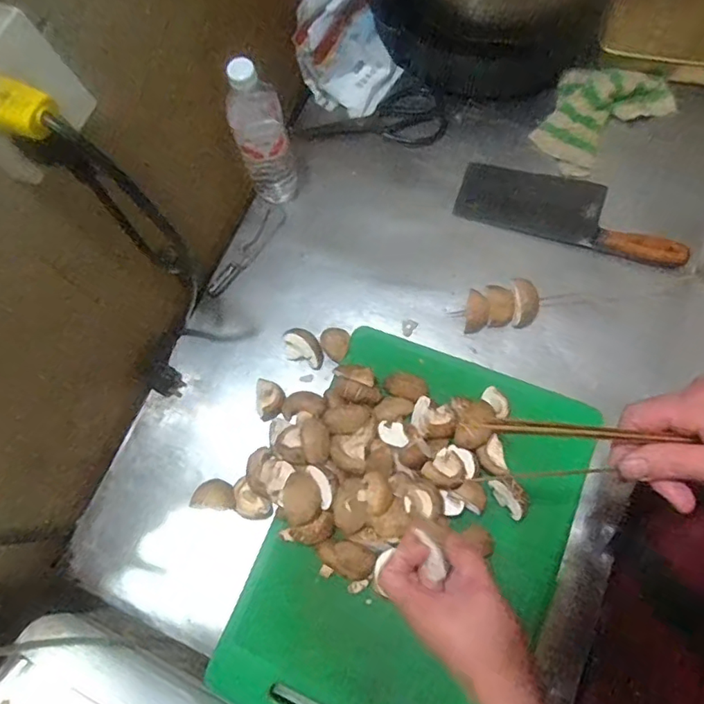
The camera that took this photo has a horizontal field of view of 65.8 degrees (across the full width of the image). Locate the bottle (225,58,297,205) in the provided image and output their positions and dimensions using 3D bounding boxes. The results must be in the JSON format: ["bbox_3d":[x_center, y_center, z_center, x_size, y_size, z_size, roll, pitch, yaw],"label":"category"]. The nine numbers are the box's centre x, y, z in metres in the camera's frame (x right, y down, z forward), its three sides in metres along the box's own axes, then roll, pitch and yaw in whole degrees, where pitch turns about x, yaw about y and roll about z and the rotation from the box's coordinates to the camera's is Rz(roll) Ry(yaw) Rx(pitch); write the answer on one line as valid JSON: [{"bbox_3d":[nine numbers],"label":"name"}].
[{"bbox_3d":[-0.116,-0.279,0.716,0.072,0.241,0.061,-14,71,1],"label":"bottle"}]

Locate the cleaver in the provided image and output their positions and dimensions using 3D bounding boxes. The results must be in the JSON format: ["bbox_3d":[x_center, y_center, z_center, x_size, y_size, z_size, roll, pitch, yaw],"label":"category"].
[{"bbox_3d":[0.313,-0.203,0.779,0.318,0.029,0.107,20,74,12],"label":"cleaver"}]

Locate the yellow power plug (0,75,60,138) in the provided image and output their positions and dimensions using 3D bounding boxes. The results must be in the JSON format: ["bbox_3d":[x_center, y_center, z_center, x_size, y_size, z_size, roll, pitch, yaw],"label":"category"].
[{"bbox_3d":[-0.235,-0.173,0.388,0.043,0.024,0.037,29,70,-2],"label":"yellow power plug"}]

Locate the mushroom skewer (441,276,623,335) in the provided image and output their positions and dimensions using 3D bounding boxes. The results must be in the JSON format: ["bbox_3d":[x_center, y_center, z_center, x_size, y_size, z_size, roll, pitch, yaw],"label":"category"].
[{"bbox_3d":[0.246,-0.066,0.731,0.220,0.050,0.055,-6,72,3],"label":"mushroom skewer"}]

